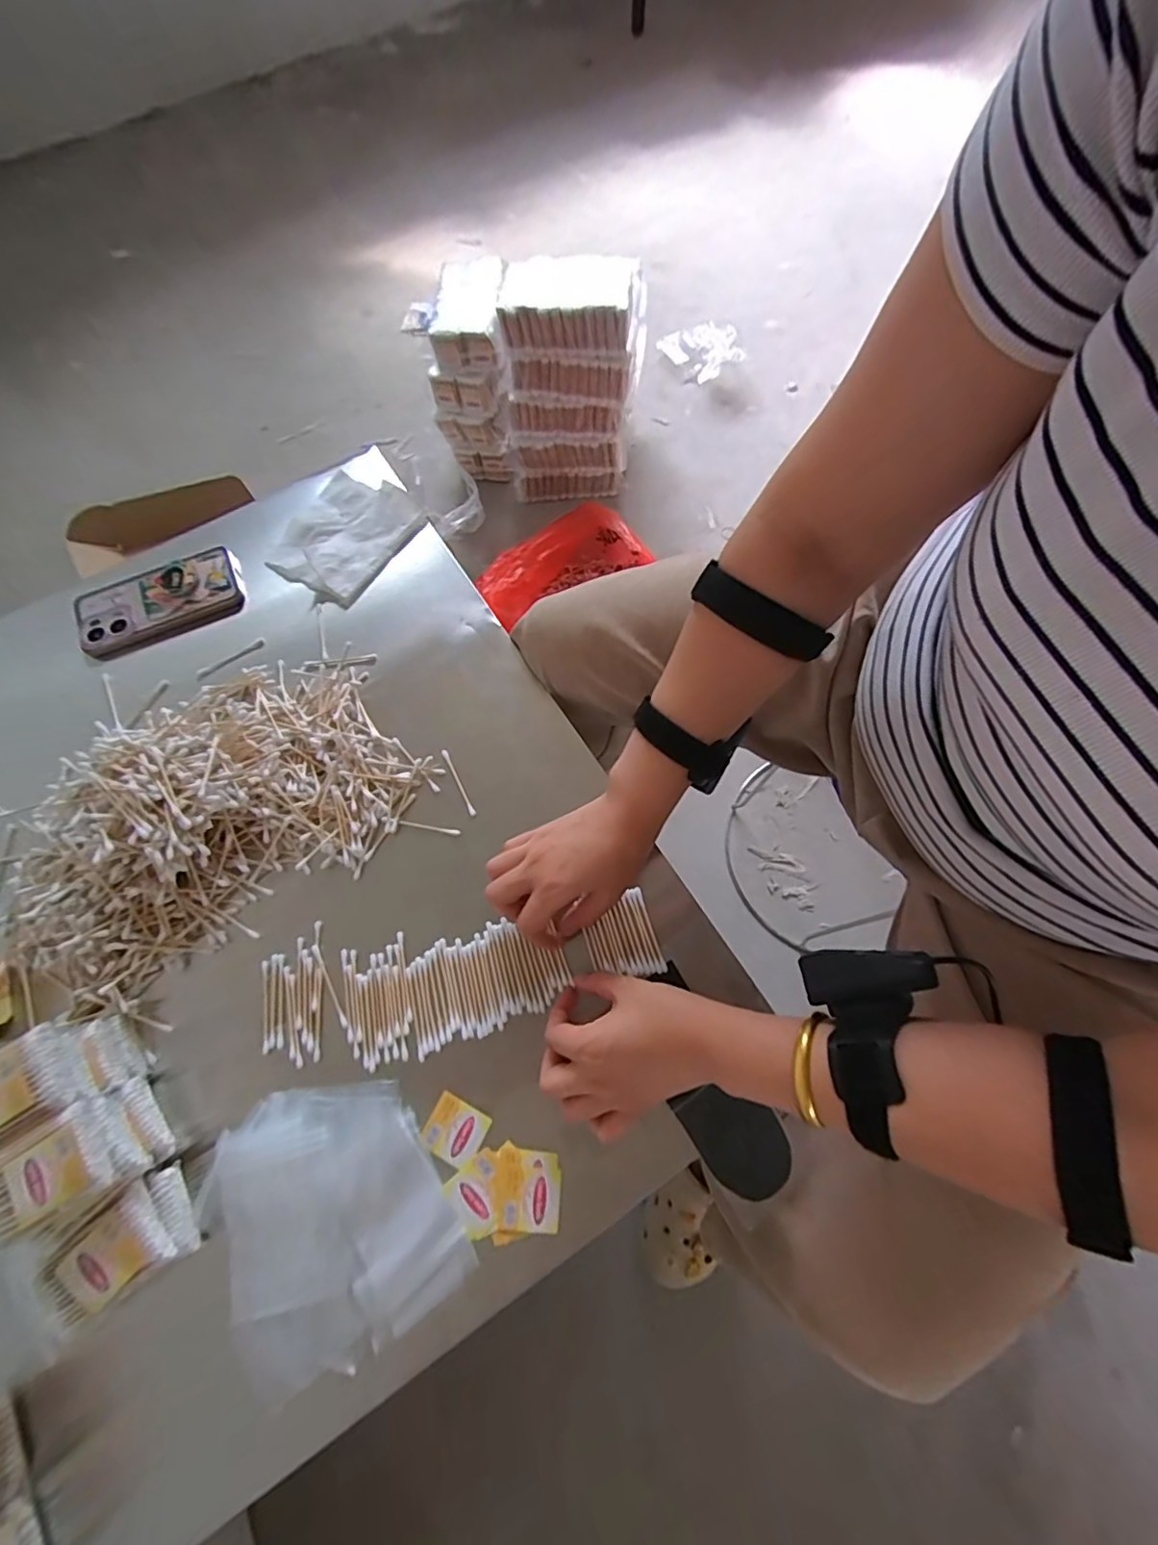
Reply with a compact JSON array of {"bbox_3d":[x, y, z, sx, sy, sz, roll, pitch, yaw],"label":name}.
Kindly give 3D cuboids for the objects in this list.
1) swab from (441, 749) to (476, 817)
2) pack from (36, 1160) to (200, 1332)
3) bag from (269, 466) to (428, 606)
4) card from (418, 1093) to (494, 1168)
[{"bbox_3d":[-0.112,0.008,0.536,0.006,0.005,0.073,-26,71,-7],"label":"swab"},{"bbox_3d":[-0.307,0.314,0.386,0.075,0.032,0.057,-29,72,-8],"label":"pack"},{"bbox_3d":[-0.260,-0.264,0.632,0.125,0.019,0.152,30,74,12],"label":"bag"},{"bbox_3d":[-0.094,0.271,0.437,0.043,0.004,0.037,26,68,9],"label":"card"}]

